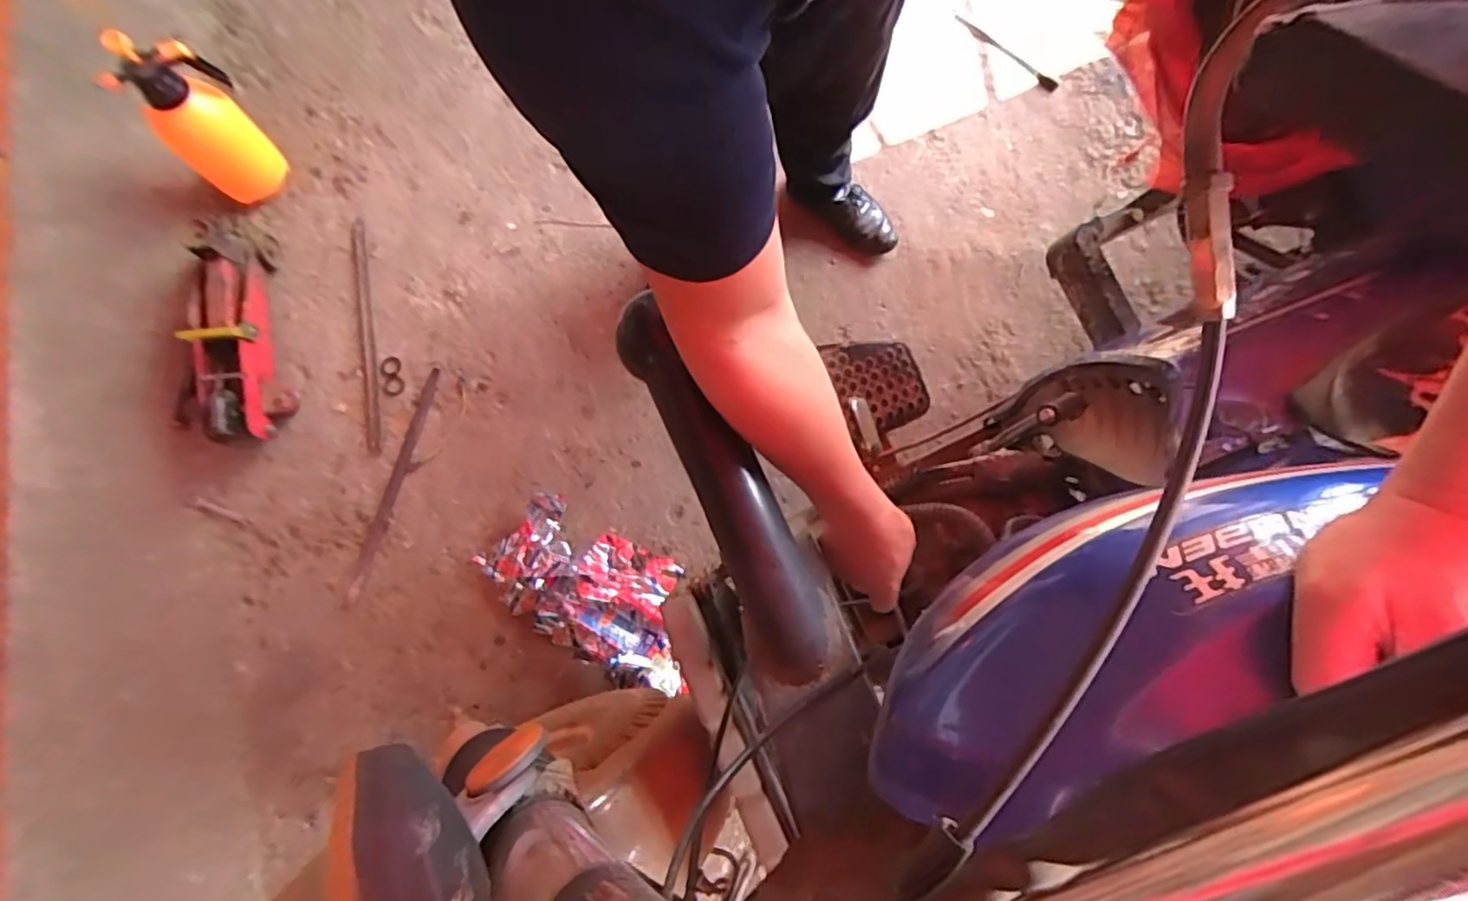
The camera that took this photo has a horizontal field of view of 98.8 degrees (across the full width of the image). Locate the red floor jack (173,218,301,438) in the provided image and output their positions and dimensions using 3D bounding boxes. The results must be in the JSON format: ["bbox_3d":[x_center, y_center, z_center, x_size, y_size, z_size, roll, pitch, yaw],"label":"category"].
[{"bbox_3d":[-0.922,-0.223,1.157,0.155,0.115,0.456,-13,81,-4],"label":"red floor jack"}]

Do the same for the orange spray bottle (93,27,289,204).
[{"bbox_3d":[-0.977,-0.608,1.156,0.173,0.292,0.157,39,82,5],"label":"orange spray bottle"}]

